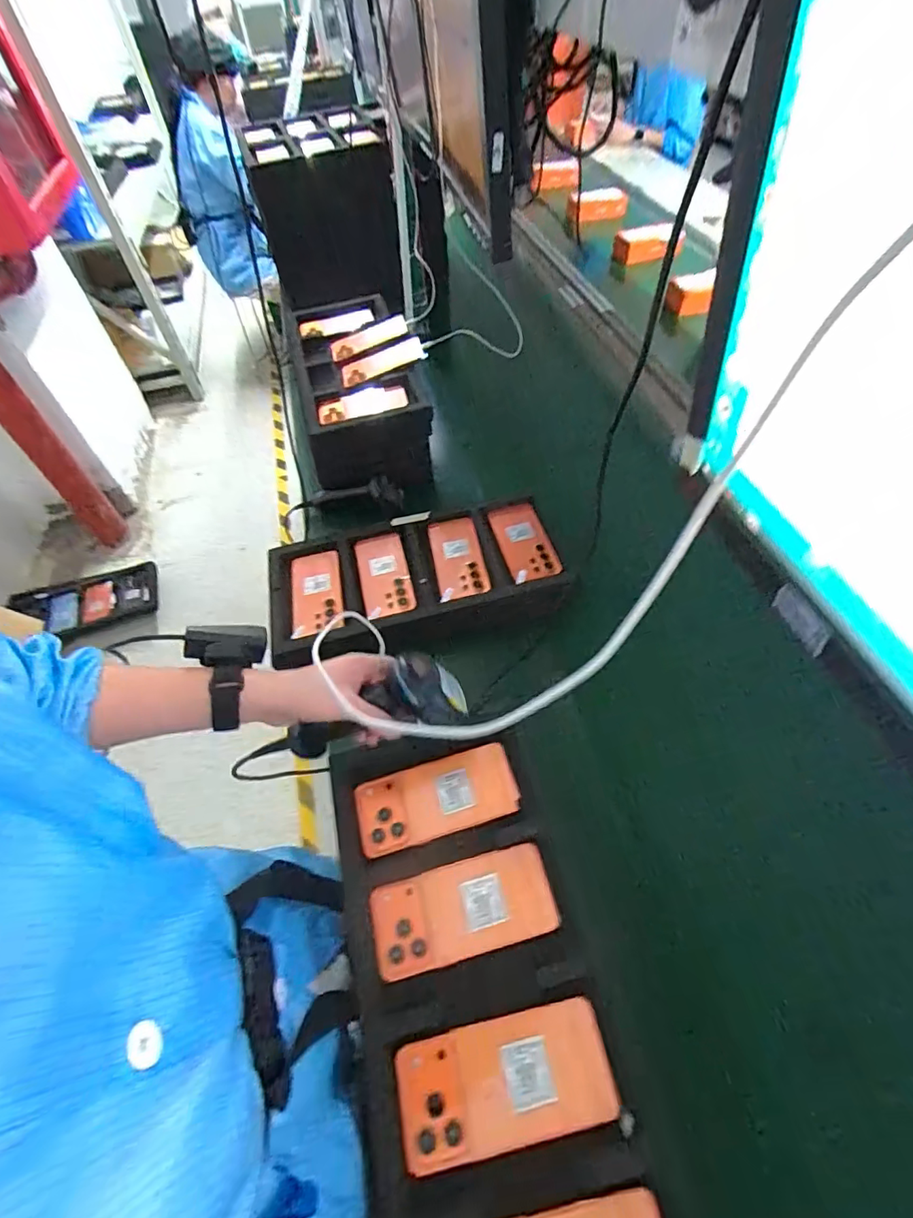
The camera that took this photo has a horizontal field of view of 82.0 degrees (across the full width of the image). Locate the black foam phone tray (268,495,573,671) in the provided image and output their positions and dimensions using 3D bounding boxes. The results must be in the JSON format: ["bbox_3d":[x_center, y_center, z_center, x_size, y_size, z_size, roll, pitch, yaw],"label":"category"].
[{"bbox_3d":[-0.066,-0.052,0.859,0.479,0.036,0.253,-9,52,-4],"label":"black foam phone tray"}]

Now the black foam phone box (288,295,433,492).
[{"bbox_3d":[-0.216,-0.489,1.135,0.247,0.150,0.526,-13,53,-6],"label":"black foam phone box"}]

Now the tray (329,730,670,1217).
[{"bbox_3d":[0.016,0.327,0.441,0.196,0.020,0.468,-13,52,-6],"label":"tray"}]

